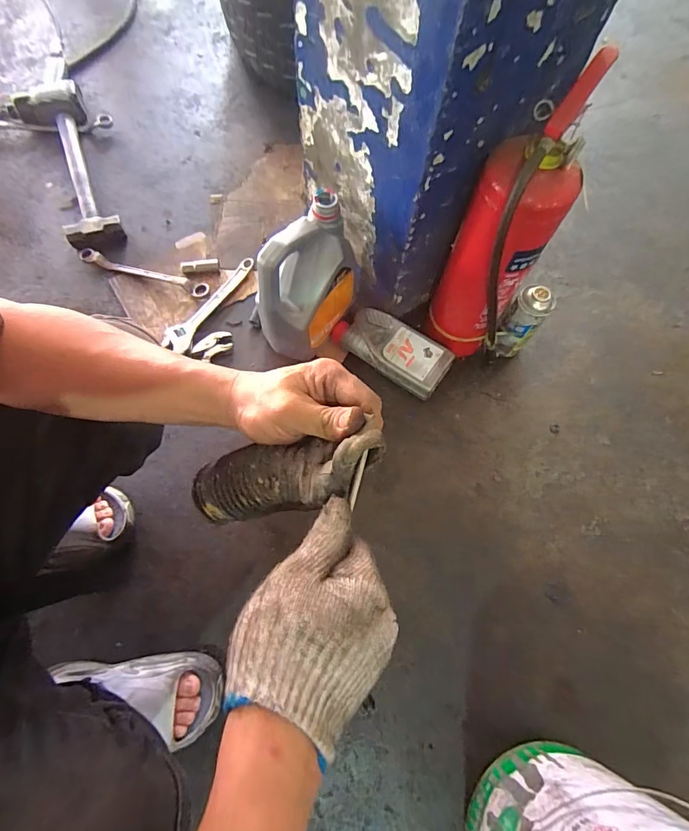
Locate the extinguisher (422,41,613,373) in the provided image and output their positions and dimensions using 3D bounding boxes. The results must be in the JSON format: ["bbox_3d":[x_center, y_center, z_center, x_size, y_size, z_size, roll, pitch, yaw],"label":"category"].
[{"bbox_3d":[0.232,-0.247,0.693,0.127,0.468,0.144,-6,72,-5],"label":"extinguisher"}]

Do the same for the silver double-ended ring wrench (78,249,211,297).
[{"bbox_3d":[-0.431,-0.308,0.920,0.295,0.023,0.034,17,72,3],"label":"silver double-ended ring wrench"}]

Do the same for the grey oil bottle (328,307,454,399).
[{"bbox_3d":[0.097,-0.128,0.853,0.218,0.058,0.116,30,73,7],"label":"grey oil bottle"}]

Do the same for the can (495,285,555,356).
[{"bbox_3d":[0.330,-0.169,0.827,0.063,0.173,0.063,1,72,-3],"label":"can"}]

